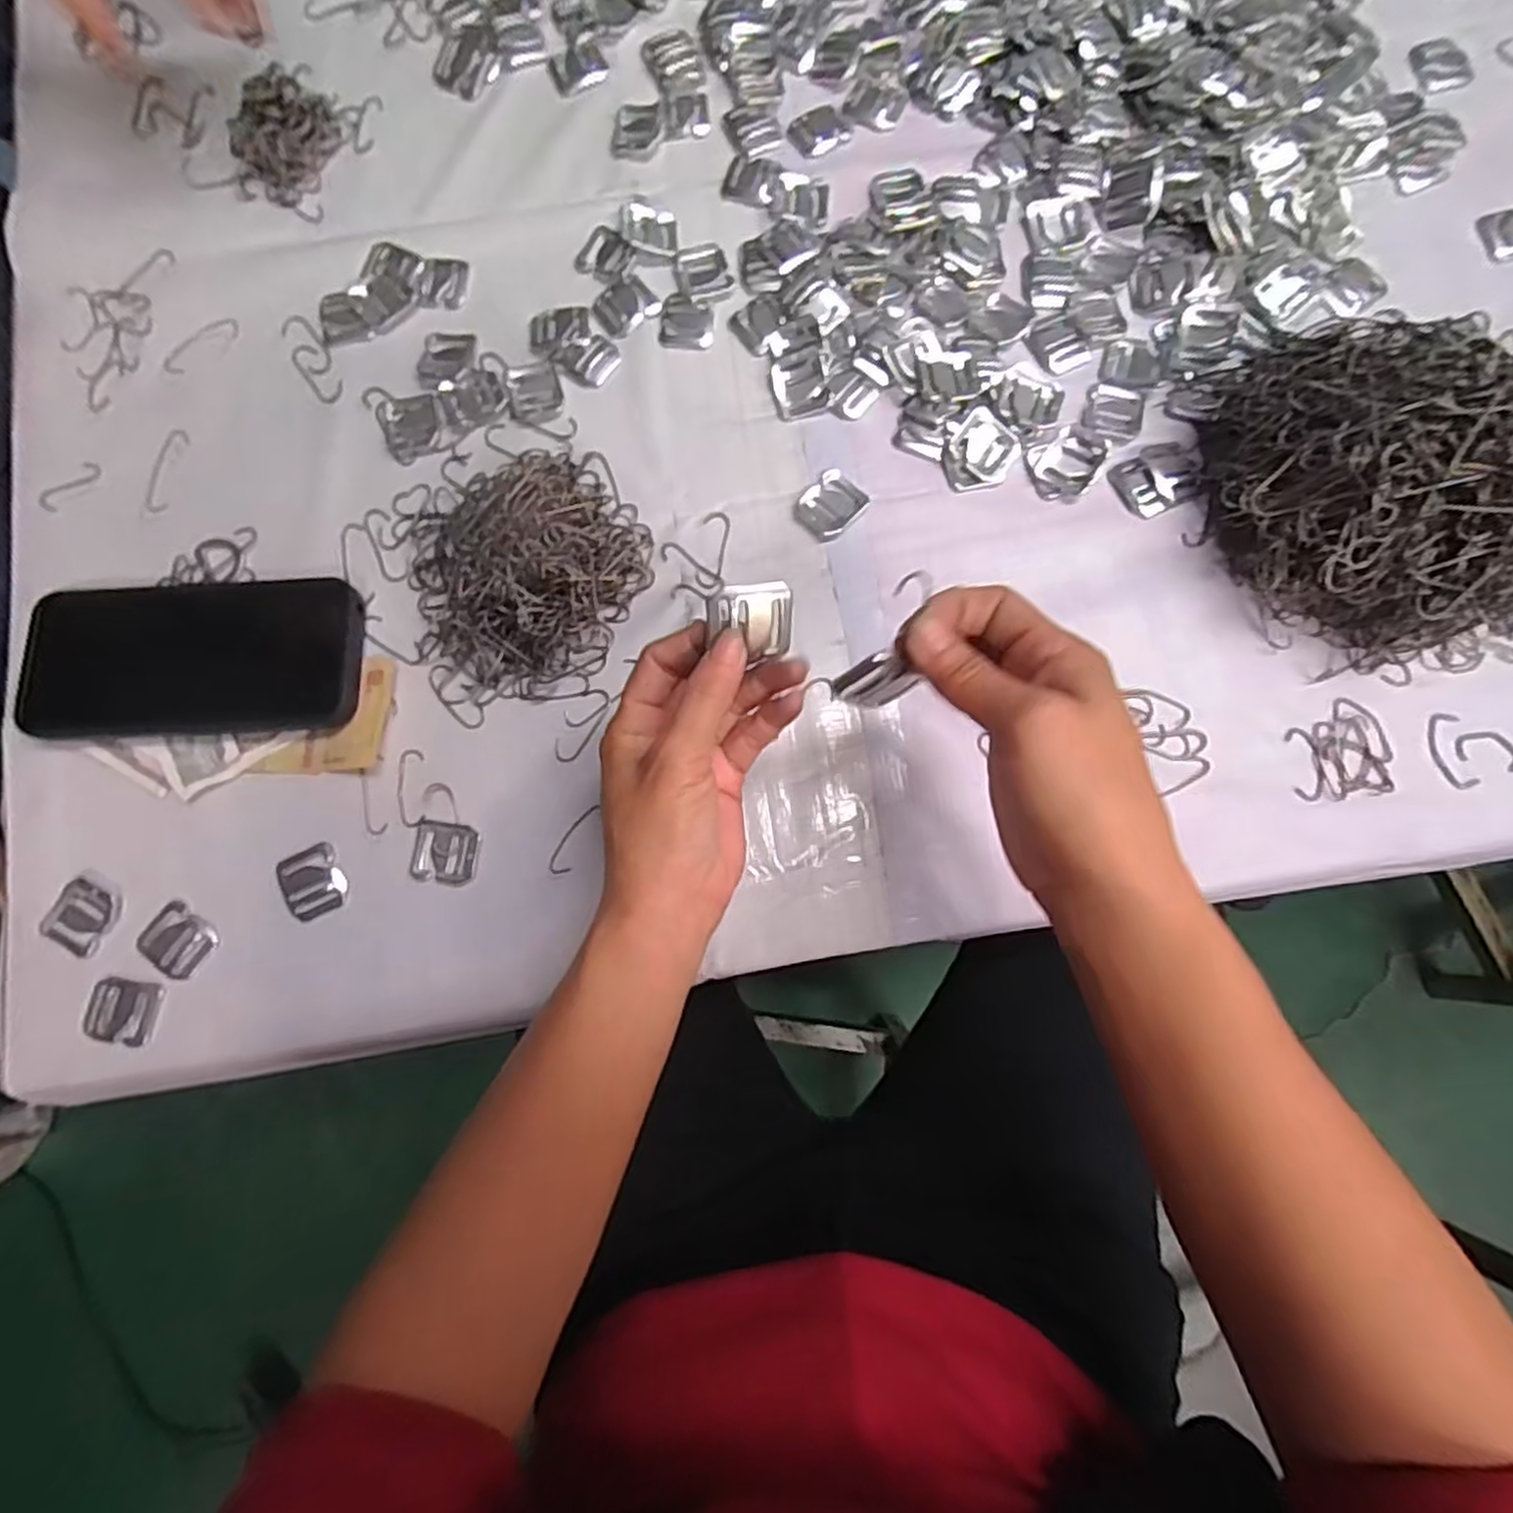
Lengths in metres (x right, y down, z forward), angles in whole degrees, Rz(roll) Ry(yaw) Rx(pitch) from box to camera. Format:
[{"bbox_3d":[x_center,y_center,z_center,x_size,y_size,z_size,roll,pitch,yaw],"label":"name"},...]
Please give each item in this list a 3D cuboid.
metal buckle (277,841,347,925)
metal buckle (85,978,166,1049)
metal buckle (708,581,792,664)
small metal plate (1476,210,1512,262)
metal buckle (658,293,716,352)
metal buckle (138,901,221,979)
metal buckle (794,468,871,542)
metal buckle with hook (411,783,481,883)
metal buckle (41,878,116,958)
[{"bbox_3d":[-0.223,0.063,0.368,0.029,0.004,0.035,-25,81,-3],"label":"metal buckle"},{"bbox_3d":[-0.309,0.124,0.356,0.032,0.005,0.028,8,80,2],"label":"metal buckle"},{"bbox_3d":[-0.001,-0.053,0.291,0.033,0.006,0.030,-12,117,-15],"label":"metal buckle"},{"bbox_3d":[0.445,-0.308,0.429,0.035,0.004,0.033,-12,80,-1],"label":"small metal plate"},{"bbox_3d":[-0.040,-0.251,0.424,0.031,0.004,0.032,7,80,2],"label":"metal buckle"},{"bbox_3d":[-0.287,0.091,0.362,0.032,0.005,0.028,33,82,6],"label":"metal buckle"},{"bbox_3d":[0.039,-0.137,0.398,0.031,0.006,0.036,43,83,7],"label":"metal buckle"},{"bbox_3d":[-0.157,0.040,0.371,0.033,0.004,0.049,2,80,1],"label":"metal buckle with hook"},{"bbox_3d":[-0.338,0.080,0.365,0.025,0.006,0.033,20,81,4],"label":"metal buckle"}]

